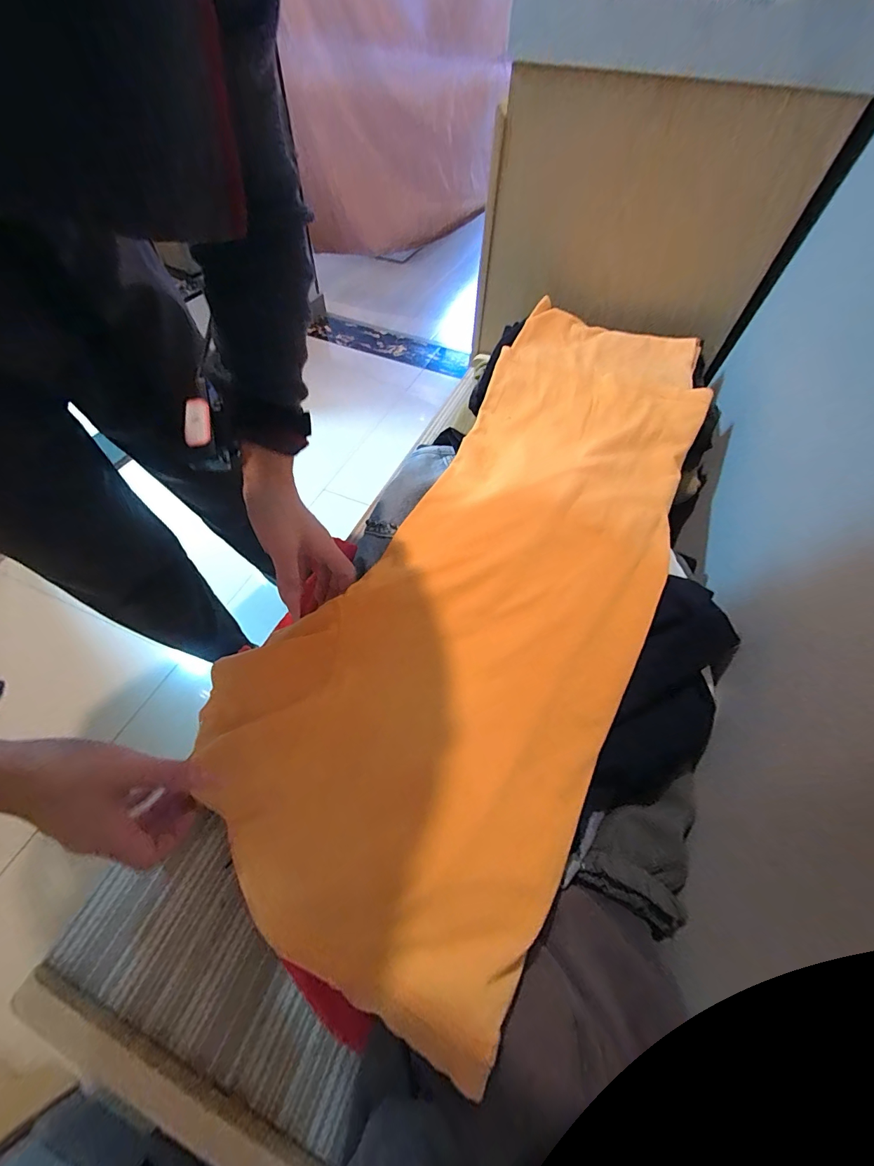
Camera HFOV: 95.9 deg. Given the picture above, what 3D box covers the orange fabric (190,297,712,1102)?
[{"bbox_3d":[0.081,-0.062,0.410,0.278,0.052,0.737,26,65,12],"label":"orange fabric"}]

